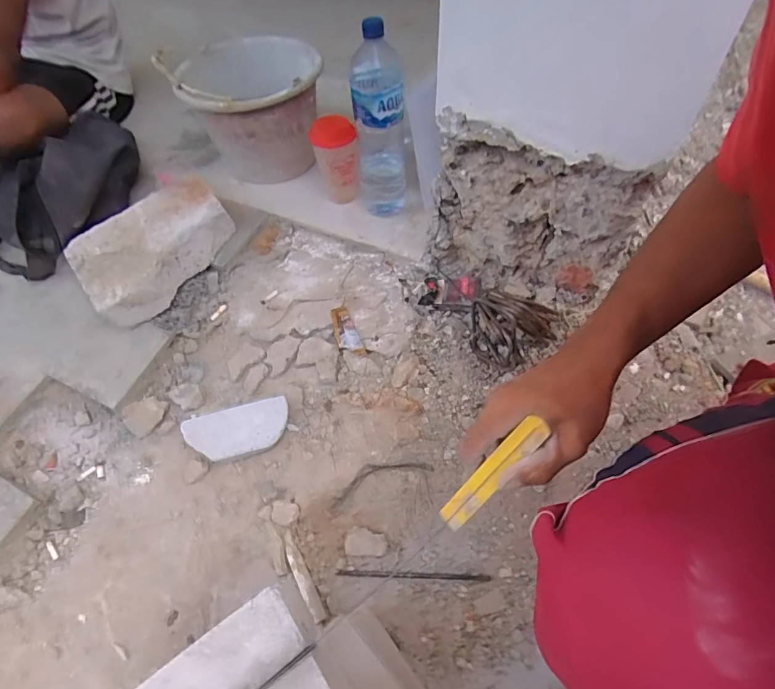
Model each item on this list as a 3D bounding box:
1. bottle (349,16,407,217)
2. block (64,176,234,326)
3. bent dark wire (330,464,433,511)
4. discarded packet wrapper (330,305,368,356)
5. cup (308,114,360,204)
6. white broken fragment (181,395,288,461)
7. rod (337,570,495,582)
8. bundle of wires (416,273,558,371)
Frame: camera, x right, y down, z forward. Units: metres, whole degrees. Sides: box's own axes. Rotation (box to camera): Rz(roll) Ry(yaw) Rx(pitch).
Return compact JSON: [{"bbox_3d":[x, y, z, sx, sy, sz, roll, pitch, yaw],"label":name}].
[{"bbox_3d":[-0.011,-0.377,0.807,0.092,0.331,0.110,-2,53,2],"label":"bottle"},{"bbox_3d":[-0.411,-0.169,0.828,0.271,0.100,0.185,-36,65,-17],"label":"block"},{"bbox_3d":[-0.014,0.192,0.661,0.155,0.004,0.040,-22,73,-2],"label":"bent dark wire"},{"bbox_3d":[-0.073,-0.023,0.771,0.038,0.009,0.106,-22,61,-9],"label":"discarded packet wrapper"},{"bbox_3d":[-0.099,-0.357,0.873,0.078,0.144,0.079,-2,53,2],"label":"cup"},{"bbox_3d":[-0.228,0.135,0.694,0.158,0.043,0.072,-14,53,-8],"label":"white broken fragment"},{"bbox_3d":[0.033,0.312,0.608,0.202,0.010,0.008,1,53,4],"label":"rod"},{"bbox_3d":[0.145,-0.054,0.704,0.223,0.118,0.107,30,66,17],"label":"bundle of wires"}]

